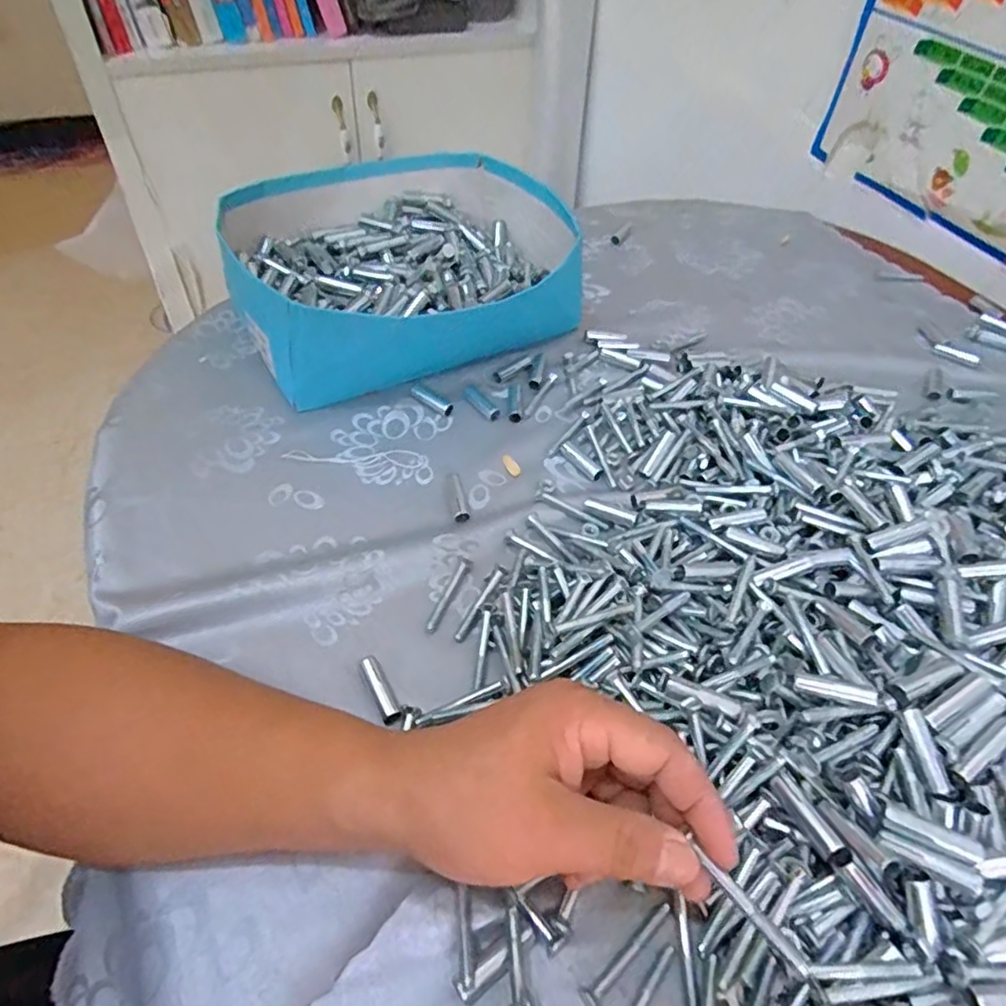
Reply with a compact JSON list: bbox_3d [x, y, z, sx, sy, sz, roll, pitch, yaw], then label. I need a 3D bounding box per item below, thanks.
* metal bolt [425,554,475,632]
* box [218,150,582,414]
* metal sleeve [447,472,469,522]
[{"bbox_3d":[-0.033,0.057,0.400,0.010,0.004,0.059,18,52,10],"label":"metal bolt"},{"bbox_3d":[-0.084,-0.215,0.580,0.301,0.093,0.252,-18,54,-18],"label":"box"},{"bbox_3d":[-0.033,-0.005,0.451,0.011,0.007,0.049,-6,52,-10],"label":"metal sleeve"}]

